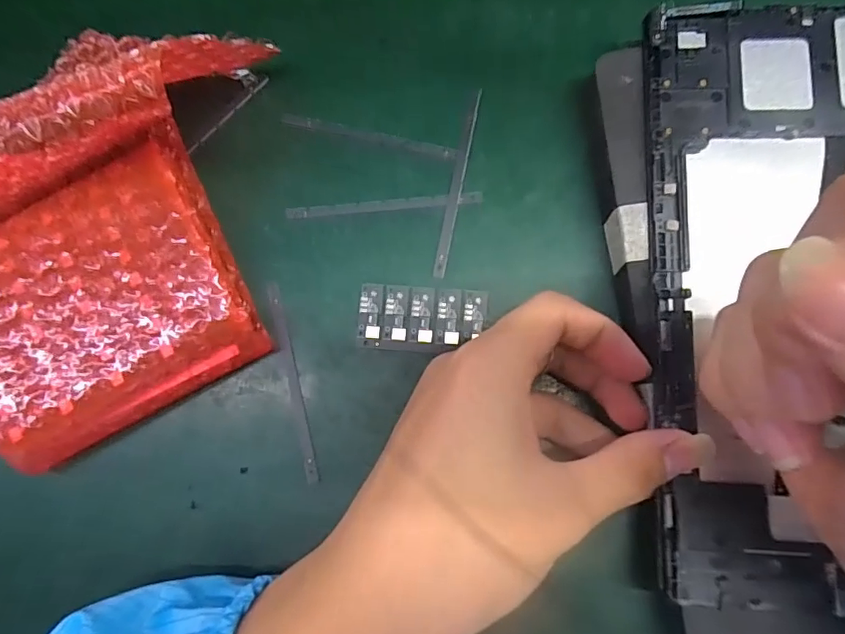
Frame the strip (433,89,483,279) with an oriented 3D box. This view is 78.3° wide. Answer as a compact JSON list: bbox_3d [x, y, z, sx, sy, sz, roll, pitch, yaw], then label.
[{"bbox_3d":[0.017,-0.064,0.247,0.006,0.004,0.092,11,83,7],"label":"strip"}]

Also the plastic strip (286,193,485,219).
[{"bbox_3d":[-0.019,-0.054,0.248,0.093,0.004,0.006,-4,82,5],"label":"plastic strip"}]

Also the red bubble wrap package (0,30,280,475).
[{"bbox_3d":[-0.130,-0.031,0.221,0.178,0.067,0.134,-28,81,1],"label":"red bubble wrap package"}]

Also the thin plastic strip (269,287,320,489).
[{"bbox_3d":[-0.060,0.029,0.239,0.006,0.004,0.092,-15,81,3],"label":"thin plastic strip"}]

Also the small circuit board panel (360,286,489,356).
[{"bbox_3d":[0.000,0.001,0.239,0.057,0.004,0.030,4,82,6],"label":"small circuit board panel"}]

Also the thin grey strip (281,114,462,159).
[{"bbox_3d":[-0.026,-0.089,0.255,0.089,0.004,0.006,14,76,5],"label":"thin grey strip"}]

